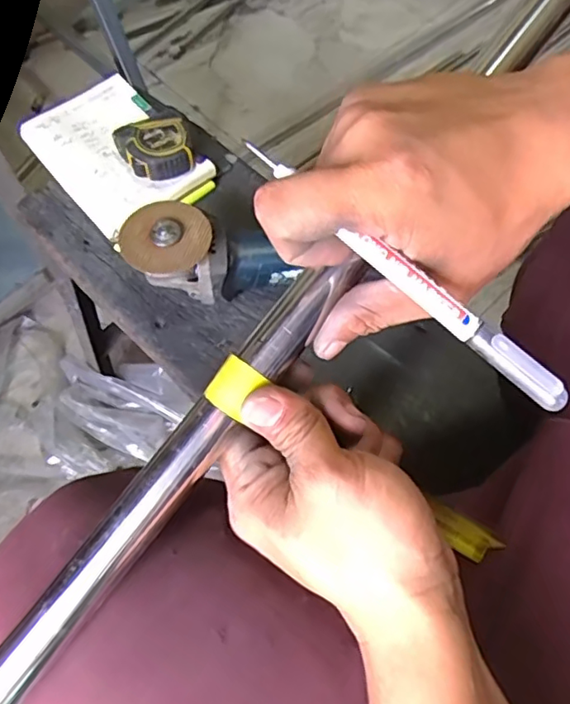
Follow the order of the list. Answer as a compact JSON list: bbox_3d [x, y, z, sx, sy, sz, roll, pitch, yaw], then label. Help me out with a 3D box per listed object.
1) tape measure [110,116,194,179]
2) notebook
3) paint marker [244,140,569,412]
[{"bbox_3d":[-0.148,-0.232,0.670,0.083,0.037,0.077,-15,66,-7],"label":"tape measure"},{"bbox_3d":[-0.202,-0.238,0.700,0.148,0.023,0.210,-38,71,-16],"label":"notebook"},{"bbox_3d":[0.048,-0.032,0.238,0.161,0.010,0.009,41,71,5],"label":"paint marker"}]

